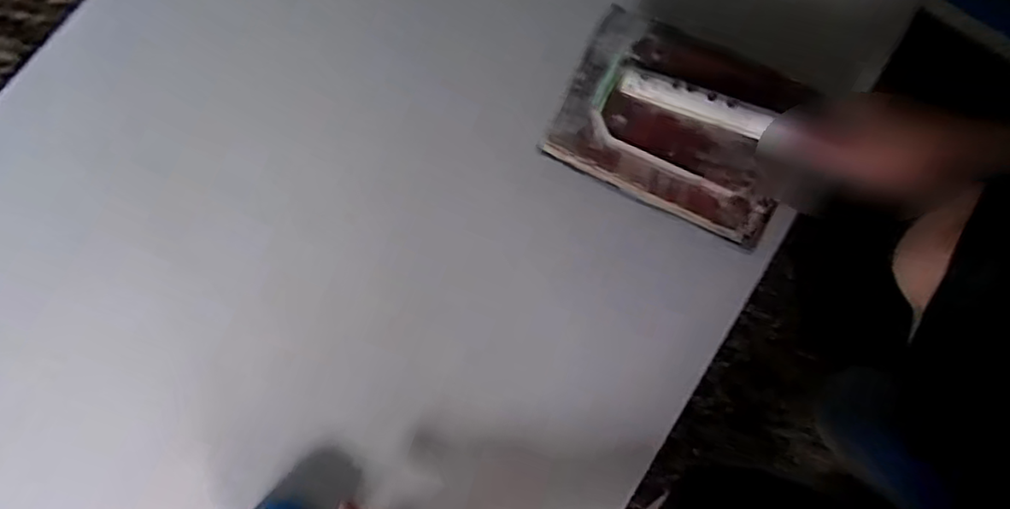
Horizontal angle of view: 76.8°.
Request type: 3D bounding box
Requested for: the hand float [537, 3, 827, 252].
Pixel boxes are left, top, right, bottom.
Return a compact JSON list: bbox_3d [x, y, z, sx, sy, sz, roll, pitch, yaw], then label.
[{"bbox_3d":[0.160,-0.124,0.565,0.208,0.061,0.157,26,78,3],"label":"hand float"}]

